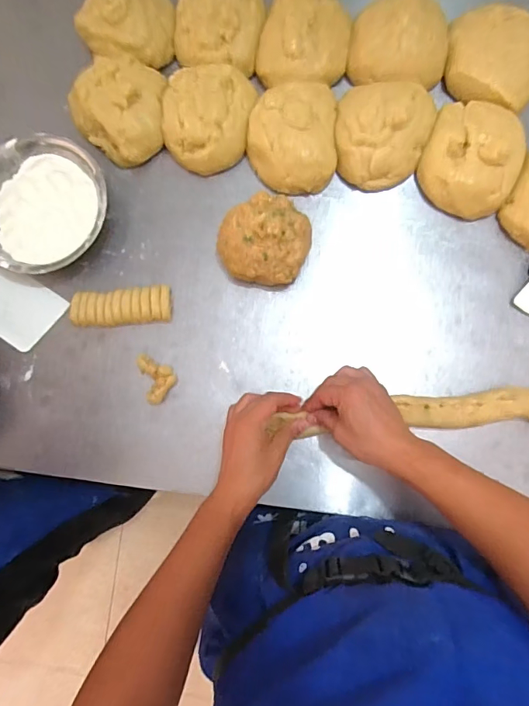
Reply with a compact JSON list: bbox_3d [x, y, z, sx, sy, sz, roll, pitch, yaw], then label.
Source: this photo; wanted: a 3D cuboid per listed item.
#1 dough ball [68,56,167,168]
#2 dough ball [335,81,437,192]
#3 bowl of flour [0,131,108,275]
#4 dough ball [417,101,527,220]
[{"bbox_3d":[-0.195,-0.349,0.628,0.140,0.048,0.134,40,89,6],"label":"dough ball"},{"bbox_3d":[0.163,-0.294,0.596,0.127,0.051,0.126,0,86,4],"label":"dough ball"},{"bbox_3d":[-0.312,-0.204,0.626,0.178,0.058,0.187,0,86,4],"label":"bowl of flour"},{"bbox_3d":[0.281,-0.263,0.595,0.128,0.057,0.147,24,87,5],"label":"dough ball"}]

